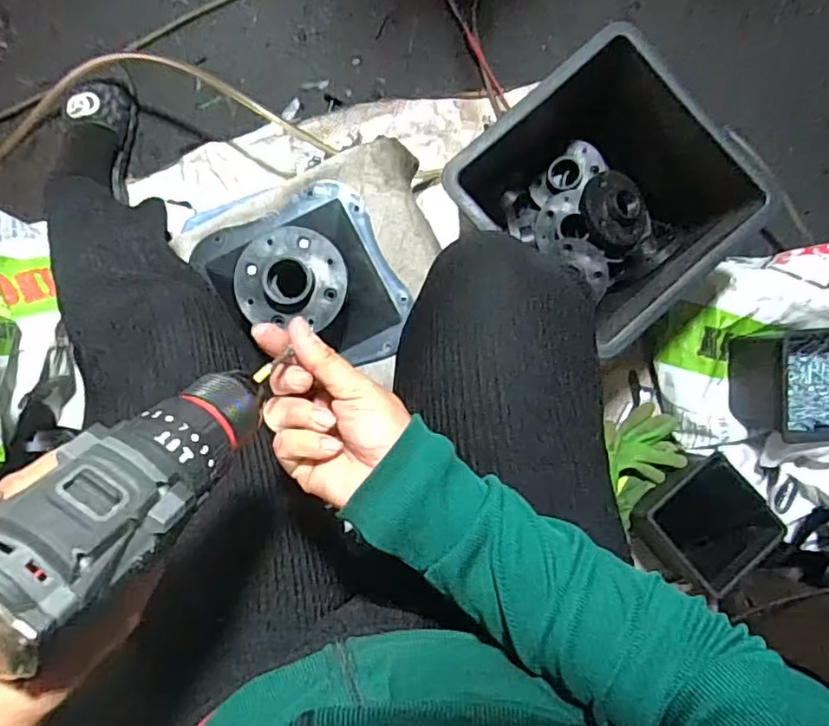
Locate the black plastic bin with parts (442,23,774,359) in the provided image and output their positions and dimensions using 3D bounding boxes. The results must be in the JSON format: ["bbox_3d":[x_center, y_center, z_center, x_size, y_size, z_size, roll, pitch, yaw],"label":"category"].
[{"bbox_3d":[0.210,-0.188,0.703,0.285,0.197,0.256,-42,90,-2],"label":"black plastic bin with parts"}]

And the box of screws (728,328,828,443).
[{"bbox_3d":[0.477,0.028,0.744,0.129,0.118,0.137,-4,89,-2],"label":"box of screws"}]

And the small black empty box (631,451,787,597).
[{"bbox_3d":[0.365,0.200,0.775,0.132,0.111,0.133,-41,90,-2],"label":"small black empty box"}]

